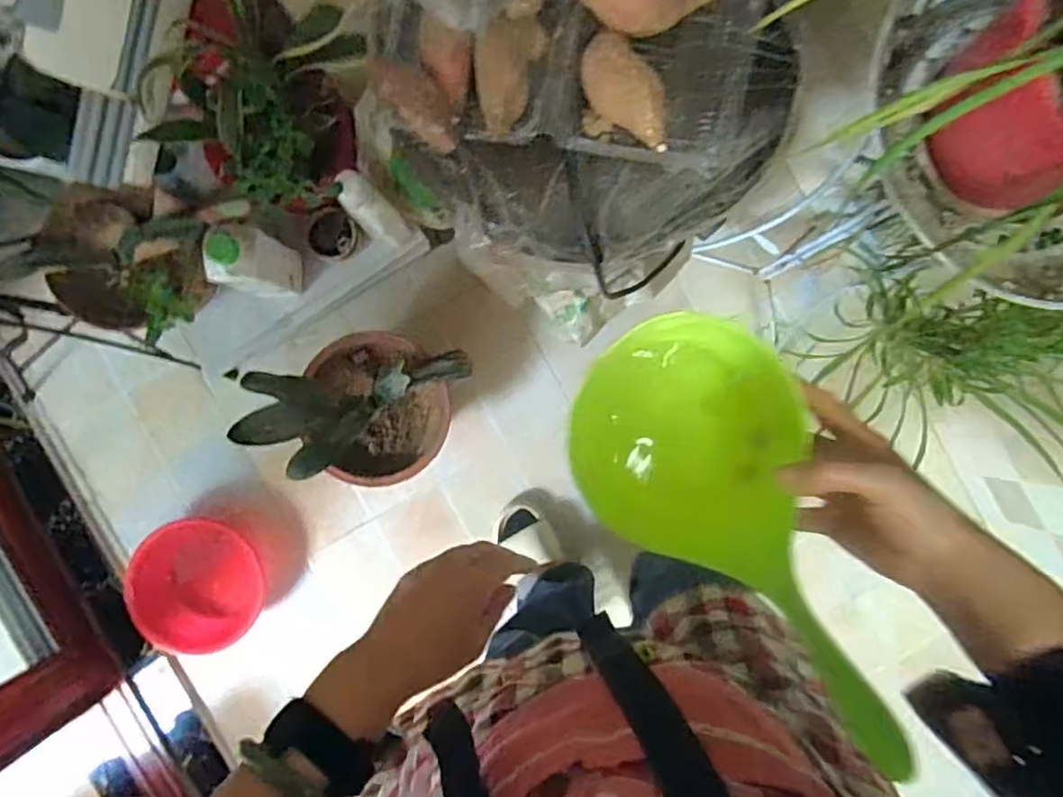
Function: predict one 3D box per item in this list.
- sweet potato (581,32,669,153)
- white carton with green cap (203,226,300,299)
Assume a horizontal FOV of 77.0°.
[{"bbox_3d":[0.097,-0.295,0.640,0.066,0.049,0.129,-34,77,0],"label":"sweet potato"},{"bbox_3d":[-0.440,-0.215,1.088,0.087,0.255,0.089,12,91,-1],"label":"white carton with green cap"}]

